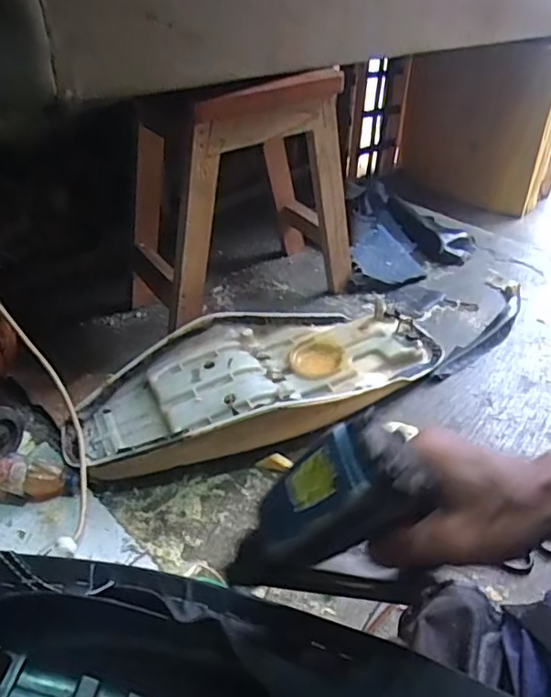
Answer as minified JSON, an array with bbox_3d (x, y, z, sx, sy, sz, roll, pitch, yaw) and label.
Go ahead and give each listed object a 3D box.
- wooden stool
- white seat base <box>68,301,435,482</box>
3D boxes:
[{"bbox_3d":[-0.075,-0.307,1.154,0.423,0.447,0.238,-22,43,-23],"label":"wooden stool"},{"bbox_3d":[-0.013,0.046,1.028,0.672,0.094,0.268,-17,42,-18],"label":"white seat base"}]

